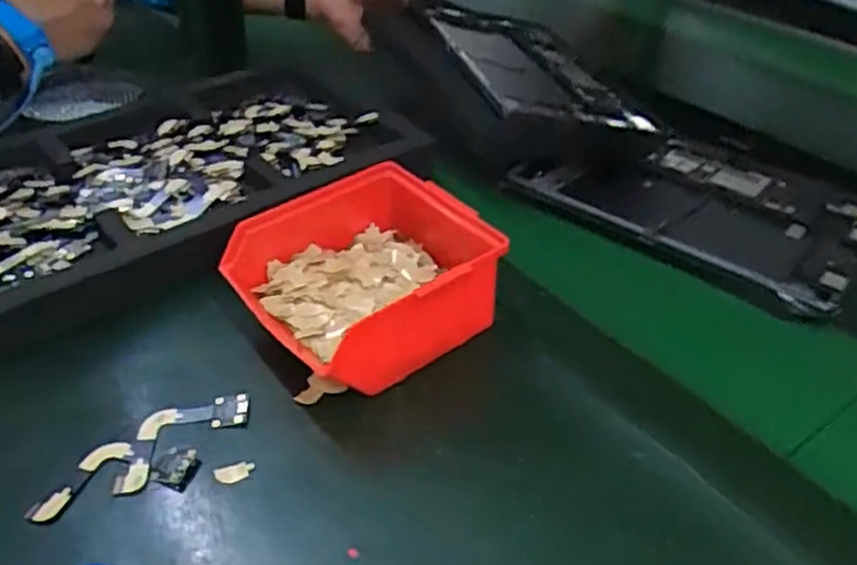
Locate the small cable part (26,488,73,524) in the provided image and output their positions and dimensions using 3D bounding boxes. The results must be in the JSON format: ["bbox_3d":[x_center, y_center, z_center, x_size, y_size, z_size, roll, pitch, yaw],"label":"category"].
[{"bbox_3d":[-0.187,0.110,0.360,0.009,0.008,0.022,29,48,31],"label":"small cable part"}]

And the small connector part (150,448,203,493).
[{"bbox_3d":[-0.131,0.096,0.378,0.020,0.006,0.022,11,41,15],"label":"small connector part"}]

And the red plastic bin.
[{"bbox_3d":[-0.032,-0.003,0.449,0.139,0.071,0.128,-32,48,-32],"label":"red plastic bin"}]

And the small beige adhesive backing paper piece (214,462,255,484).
[{"bbox_3d":[-0.100,0.098,0.378,0.020,0.004,0.010,-13,41,-13],"label":"small beige adhesive backing paper piece"}]

